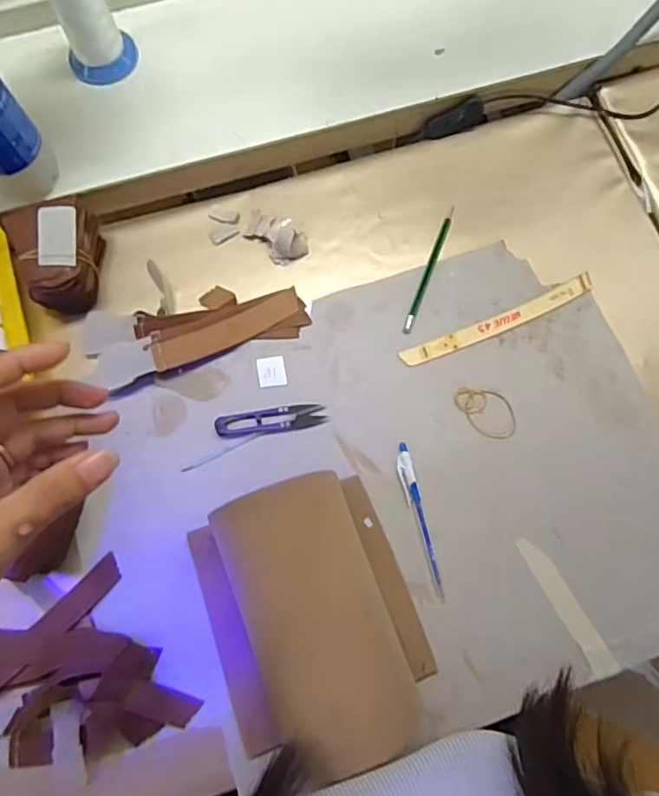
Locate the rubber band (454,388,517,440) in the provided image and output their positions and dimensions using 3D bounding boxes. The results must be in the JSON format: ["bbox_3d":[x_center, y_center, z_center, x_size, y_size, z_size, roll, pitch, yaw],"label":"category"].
[{"bbox_3d":[0.149,0.012,0.515,0.041,0.004,0.063,-36,79,-9],"label":"rubber band"}]

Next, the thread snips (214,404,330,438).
[{"bbox_3d":[-0.054,0.022,0.510,0.102,0.008,0.024,-10,76,-3],"label":"thread snips"}]

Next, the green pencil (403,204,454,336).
[{"bbox_3d":[0.100,-0.131,0.546,0.010,0.012,0.144,21,76,5],"label":"green pencil"}]

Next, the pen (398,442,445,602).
[{"bbox_3d":[0.081,0.108,0.488,0.013,0.006,0.137,-13,76,-4],"label":"pen"}]

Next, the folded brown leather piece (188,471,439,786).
[{"bbox_3d":[-0.017,0.164,0.410,0.164,0.137,0.171,-20,77,-6],"label":"folded brown leather piece"}]

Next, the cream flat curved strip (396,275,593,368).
[{"bbox_3d":[0.168,-0.075,0.534,0.206,0.004,0.021,-24,77,-6],"label":"cream flat curved strip"}]

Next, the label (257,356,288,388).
[{"bbox_3d":[-0.056,-0.026,0.525,0.026,0.004,0.029,-8,76,-3],"label":"label"}]

